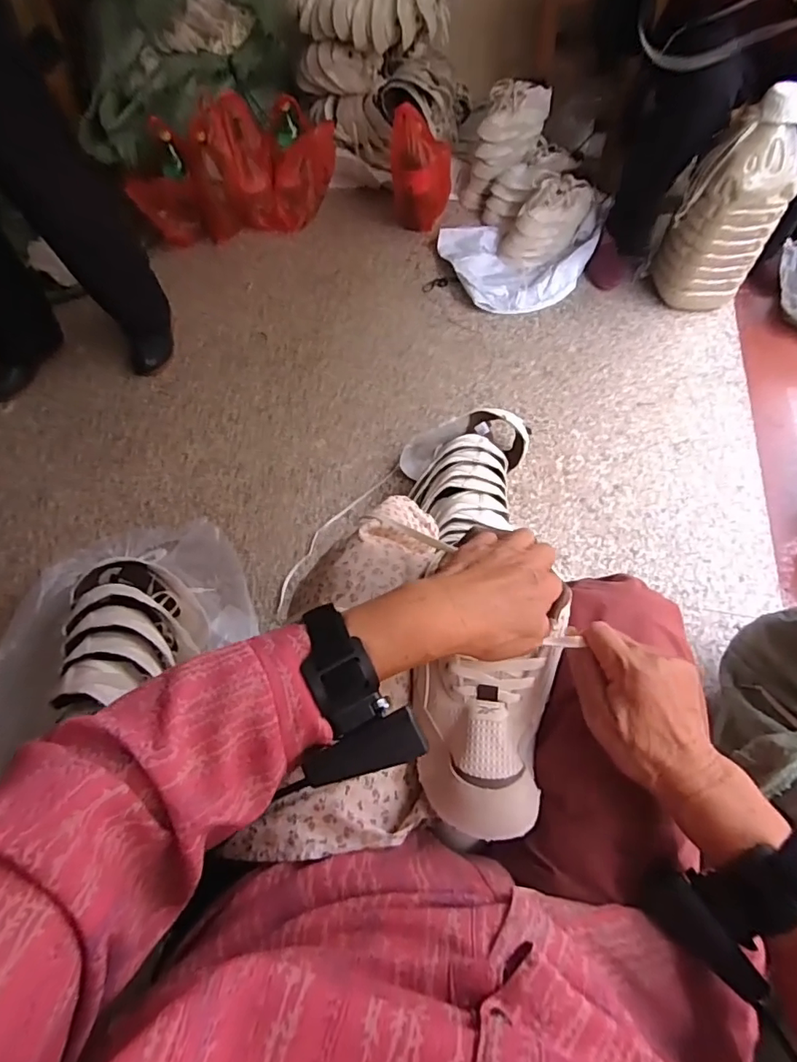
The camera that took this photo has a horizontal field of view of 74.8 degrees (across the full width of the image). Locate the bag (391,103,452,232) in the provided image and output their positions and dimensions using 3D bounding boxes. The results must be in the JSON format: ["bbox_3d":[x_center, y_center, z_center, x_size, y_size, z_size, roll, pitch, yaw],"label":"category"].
[{"bbox_3d":[0.062,-0.939,1.374,0.152,0.261,0.097,0,59,2],"label":"bag"}]

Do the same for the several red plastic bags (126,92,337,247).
[{"bbox_3d":[-0.441,-0.965,1.408,0.536,0.257,0.187,-22,61,-11],"label":"several red plastic bags"}]

